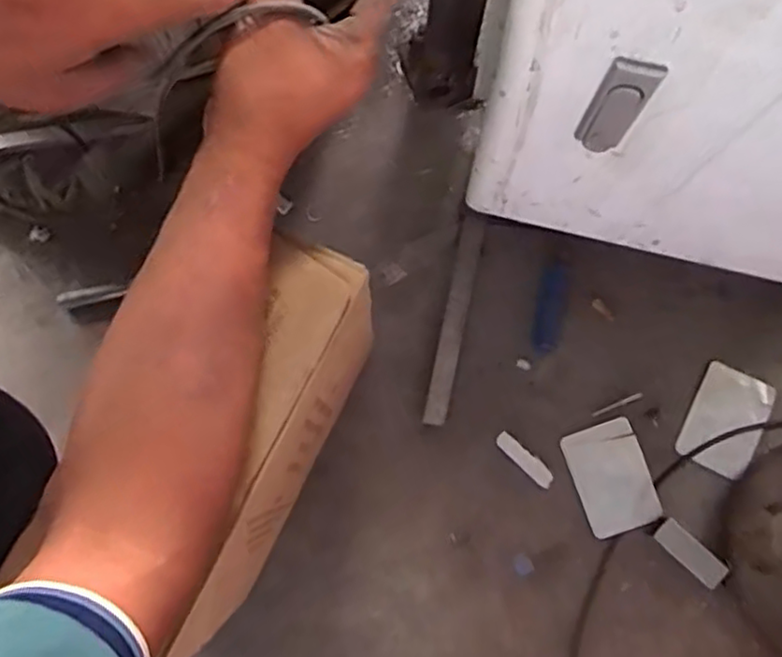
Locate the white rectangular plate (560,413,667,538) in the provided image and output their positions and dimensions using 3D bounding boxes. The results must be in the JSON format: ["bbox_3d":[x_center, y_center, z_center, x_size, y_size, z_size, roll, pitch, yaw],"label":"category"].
[{"bbox_3d":[0.209,0.141,0.649,0.070,0.005,0.098,-19,72,1],"label":"white rectangular plate"}]

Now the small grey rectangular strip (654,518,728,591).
[{"bbox_3d":[0.272,0.205,0.621,0.068,0.012,0.025,43,83,8],"label":"small grey rectangular strip"}]

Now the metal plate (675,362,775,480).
[{"bbox_3d":[0.327,0.089,0.667,0.068,0.008,0.104,27,75,10],"label":"metal plate"}]

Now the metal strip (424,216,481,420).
[{"bbox_3d":[0.063,-0.011,0.677,0.021,0.008,0.213,12,80,3],"label":"metal strip"}]

